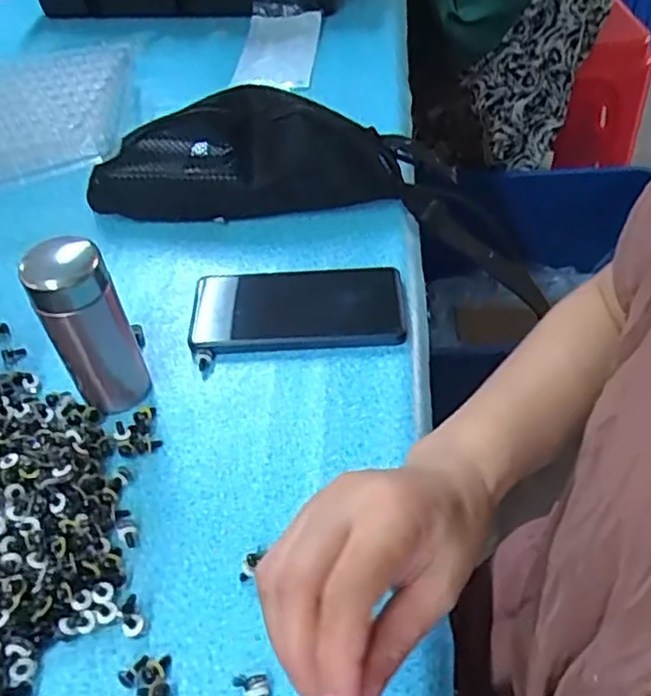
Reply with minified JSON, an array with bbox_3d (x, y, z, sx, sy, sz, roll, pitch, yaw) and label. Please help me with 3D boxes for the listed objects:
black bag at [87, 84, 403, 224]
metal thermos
[{"bbox_3d":[-0.072,-0.171,0.610,0.276,0.083,0.078,-1,48,2],"label":"black bag"},{"bbox_3d":[-0.160,-0.013,0.454,0.049,0.122,0.049,-21,51,-16],"label":"metal thermos"}]

